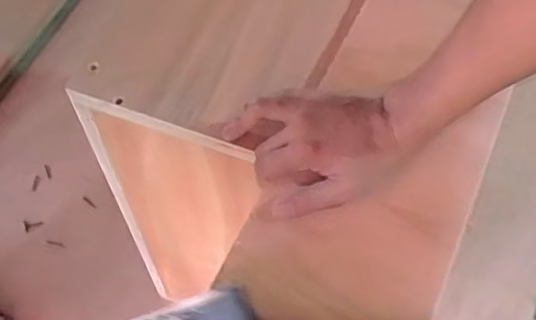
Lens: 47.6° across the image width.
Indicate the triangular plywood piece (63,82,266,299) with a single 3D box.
[{"bbox_3d":[-0.127,0.090,0.801,0.193,0.531,0.018,23,61,4],"label":"triangular plywood piece"}]

